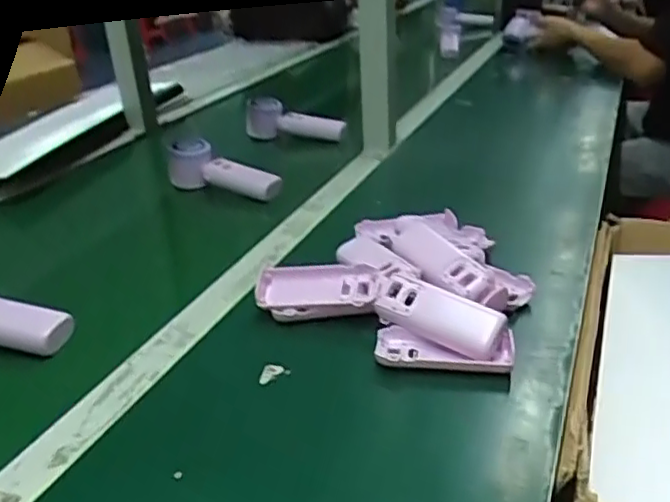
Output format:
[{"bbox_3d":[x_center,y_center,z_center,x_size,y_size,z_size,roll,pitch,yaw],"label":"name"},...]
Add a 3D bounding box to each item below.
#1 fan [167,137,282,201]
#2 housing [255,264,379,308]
[{"bbox_3d":[-0.147,-0.107,0.880,0.168,0.056,0.058,19,33,16],"label":"fan"},{"bbox_3d":[-0.016,0.038,0.594,0.109,0.033,0.044,2,28,11],"label":"housing"}]

